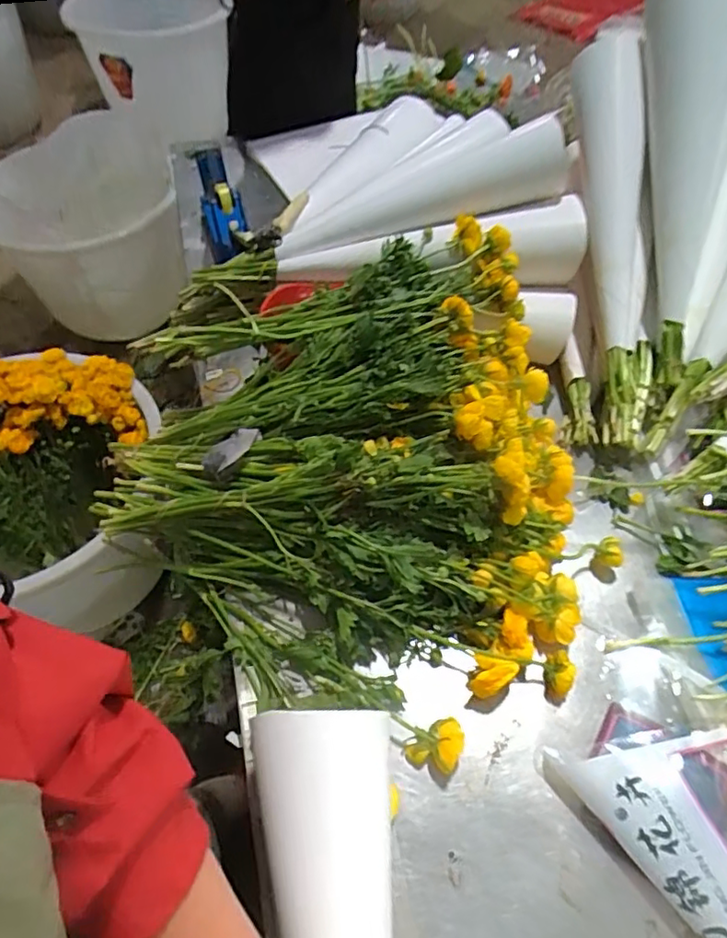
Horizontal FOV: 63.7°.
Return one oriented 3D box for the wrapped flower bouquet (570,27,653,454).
[{"bbox_3d":[0.318,-0.287,0.741,0.071,0.090,0.533,1,81,0],"label":"wrapped flower bouquet"}]

